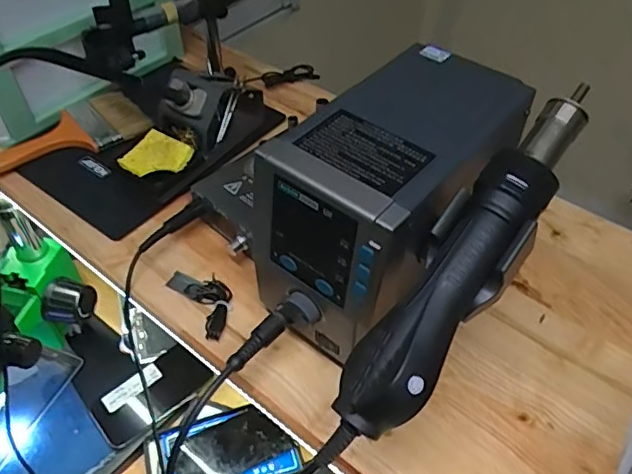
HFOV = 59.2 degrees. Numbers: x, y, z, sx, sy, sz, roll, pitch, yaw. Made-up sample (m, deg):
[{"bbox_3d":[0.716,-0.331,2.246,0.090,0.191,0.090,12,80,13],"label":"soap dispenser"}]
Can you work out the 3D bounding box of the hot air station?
[{"bbox_3d":[0.060,-0.025,0.415,0.119,0.142,0.197,33,56,27],"label":"hot air station"}]

